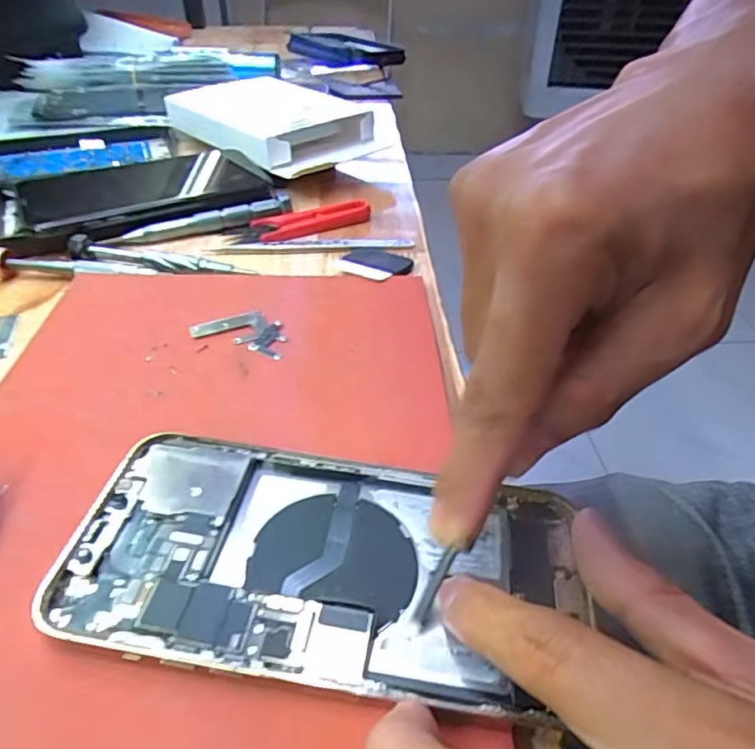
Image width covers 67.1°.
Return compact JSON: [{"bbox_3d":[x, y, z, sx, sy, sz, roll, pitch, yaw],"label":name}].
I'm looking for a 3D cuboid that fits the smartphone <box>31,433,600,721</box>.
[{"bbox_3d":[-0.017,0.059,0.182,0.158,0.010,0.077,6,40,5],"label":"smartphone"}]

